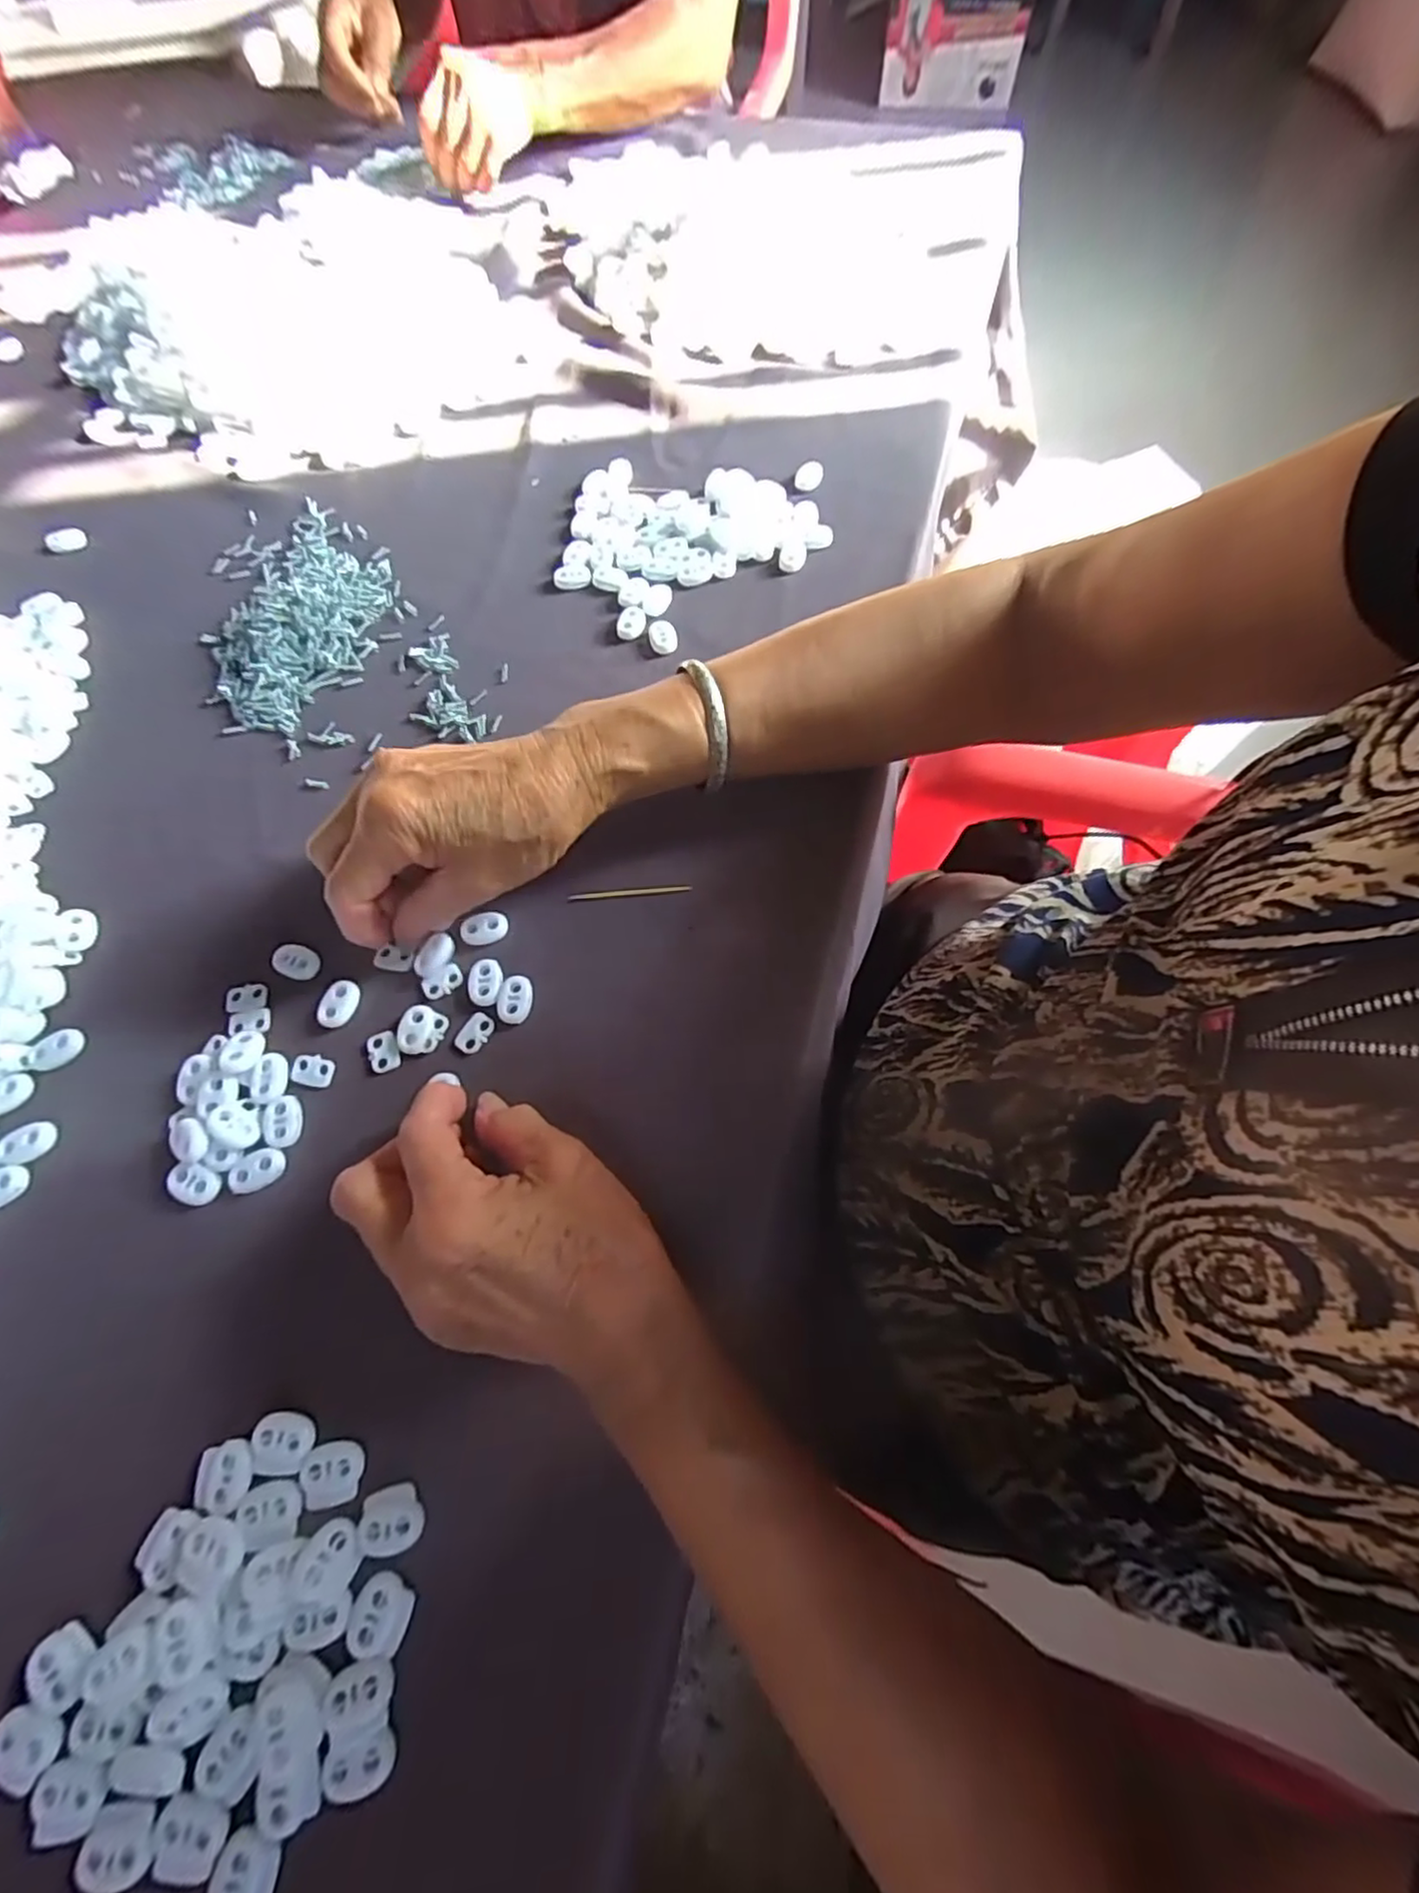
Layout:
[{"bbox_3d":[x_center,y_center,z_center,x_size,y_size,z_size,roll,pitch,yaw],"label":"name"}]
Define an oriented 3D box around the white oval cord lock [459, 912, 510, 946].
[{"bbox_3d":[-0.110,-0.009,0.330,0.023,0.004,0.015,-18,68,-6],"label":"white oval cord lock"}]

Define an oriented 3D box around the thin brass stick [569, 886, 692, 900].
[{"bbox_3d":[-0.040,-0.028,0.337,0.060,0.004,0.004,-5,67,0],"label":"thin brass stick"}]

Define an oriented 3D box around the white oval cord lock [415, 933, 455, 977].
[{"bbox_3d":[-0.132,0.004,0.325,0.022,0.004,0.014,-42,89,-4],"label":"white oval cord lock"}]

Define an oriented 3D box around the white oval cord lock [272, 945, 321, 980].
[{"bbox_3d":[-0.200,0.007,0.326,0.022,0.004,0.016,18,69,9],"label":"white oval cord lock"}]

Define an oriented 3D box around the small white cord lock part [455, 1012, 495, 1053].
[{"bbox_3d":[-0.109,0.039,0.313,0.014,0.004,0.019,21,69,10],"label":"small white cord lock part"}]

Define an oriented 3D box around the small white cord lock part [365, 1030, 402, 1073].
[{"bbox_3d":[-0.150,0.048,0.310,0.015,0.004,0.018,-20,68,-7],"label":"small white cord lock part"}]

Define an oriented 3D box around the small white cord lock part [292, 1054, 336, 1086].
[{"bbox_3d":[-0.181,0.056,0.307,0.019,0.004,0.014,10,68,6],"label":"small white cord lock part"}]

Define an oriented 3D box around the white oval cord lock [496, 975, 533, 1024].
[{"bbox_3d":[-0.091,0.025,0.317,0.016,0.004,0.022,5,67,4],"label":"white oval cord lock"}]

